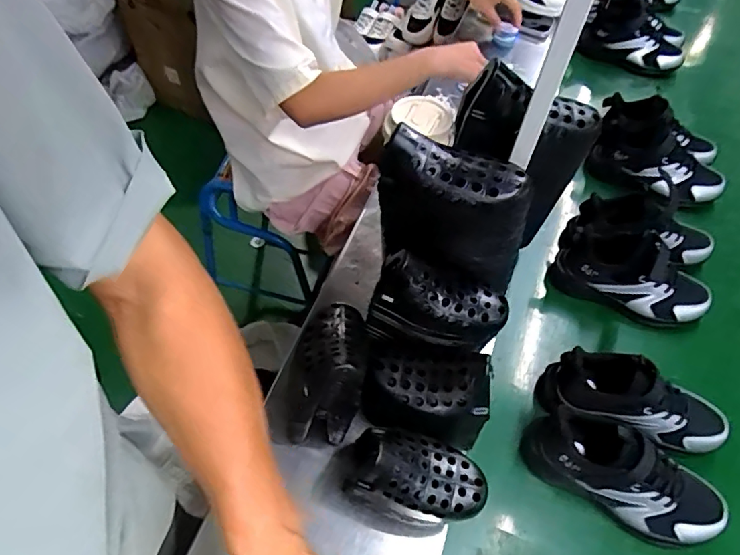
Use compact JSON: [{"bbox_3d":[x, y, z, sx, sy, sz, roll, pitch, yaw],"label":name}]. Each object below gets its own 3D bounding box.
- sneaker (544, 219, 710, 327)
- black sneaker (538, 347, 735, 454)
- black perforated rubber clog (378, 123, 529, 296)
[{"bbox_3d":[0.368,-0.007,0.720,0.208,0.106,0.107,33,58,20],"label":"sneaker"},{"bbox_3d":[0.310,0.143,0.595,0.203,0.107,0.071,14,54,7],"label":"black sneaker"},{"bbox_3d":[0.086,-0.066,0.545,0.154,0.140,0.066,28,57,17],"label":"black perforated rubber clog"}]

